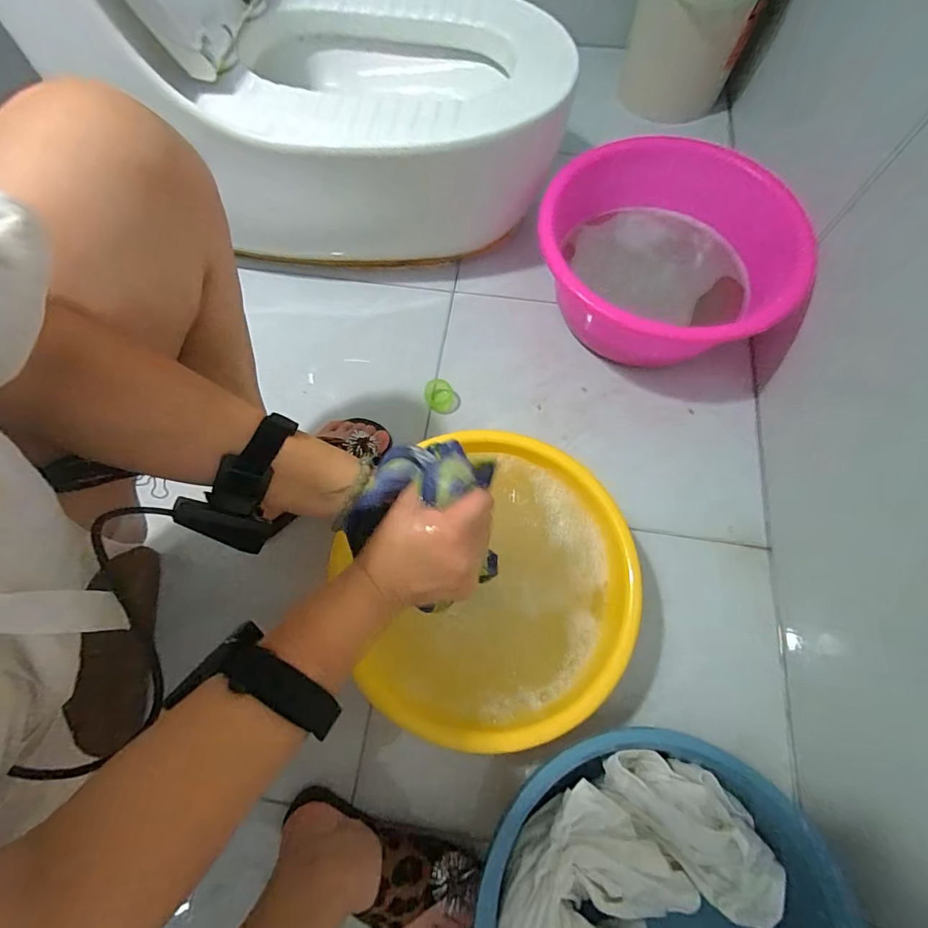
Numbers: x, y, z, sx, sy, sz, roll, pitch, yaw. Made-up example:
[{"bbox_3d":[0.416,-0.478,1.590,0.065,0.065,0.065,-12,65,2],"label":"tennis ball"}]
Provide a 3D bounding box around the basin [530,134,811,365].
[{"bbox_3d":[0.298,-0.312,0.702,0.329,0.150,0.352,11,68,5],"label":"basin"}]

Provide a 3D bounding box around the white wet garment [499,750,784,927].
[{"bbox_3d":[0.166,0.422,0.460,0.261,0.119,0.170,-34,71,-12],"label":"white wet garment"}]

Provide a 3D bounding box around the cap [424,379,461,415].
[{"bbox_3d":[-0.038,-0.107,0.737,0.058,0.038,0.048,8,68,4],"label":"cap"}]

